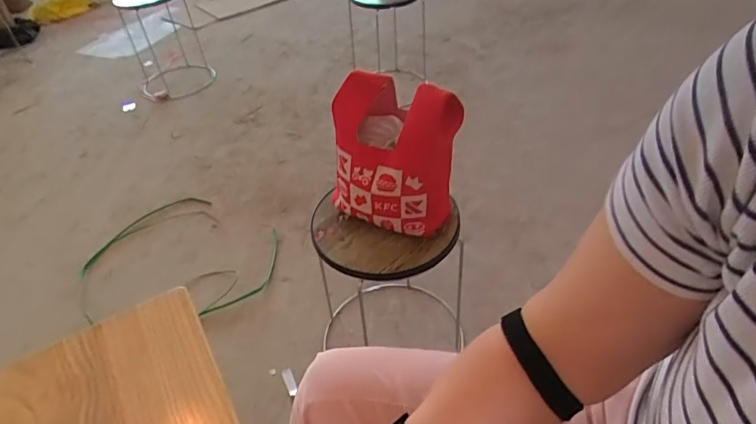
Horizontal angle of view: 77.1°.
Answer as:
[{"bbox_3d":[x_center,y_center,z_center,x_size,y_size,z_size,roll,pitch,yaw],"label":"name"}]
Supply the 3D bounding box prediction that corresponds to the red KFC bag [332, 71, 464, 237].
[{"bbox_3d":[0.034,-0.108,0.847,0.208,0.235,0.163,17,47,23],"label":"red KFC bag"}]

